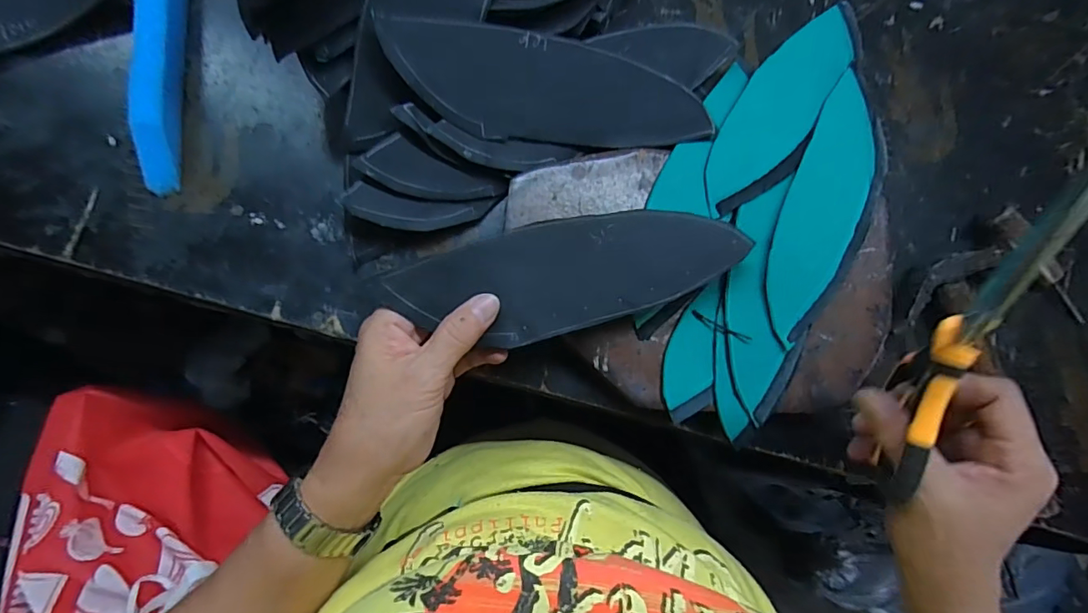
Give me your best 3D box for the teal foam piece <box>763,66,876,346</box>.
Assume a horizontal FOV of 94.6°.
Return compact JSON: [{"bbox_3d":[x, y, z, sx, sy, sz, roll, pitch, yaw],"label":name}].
[{"bbox_3d":[0.197,-0.077,0.350,0.059,0.008,0.205,34,73,-7],"label":"teal foam piece"}]

